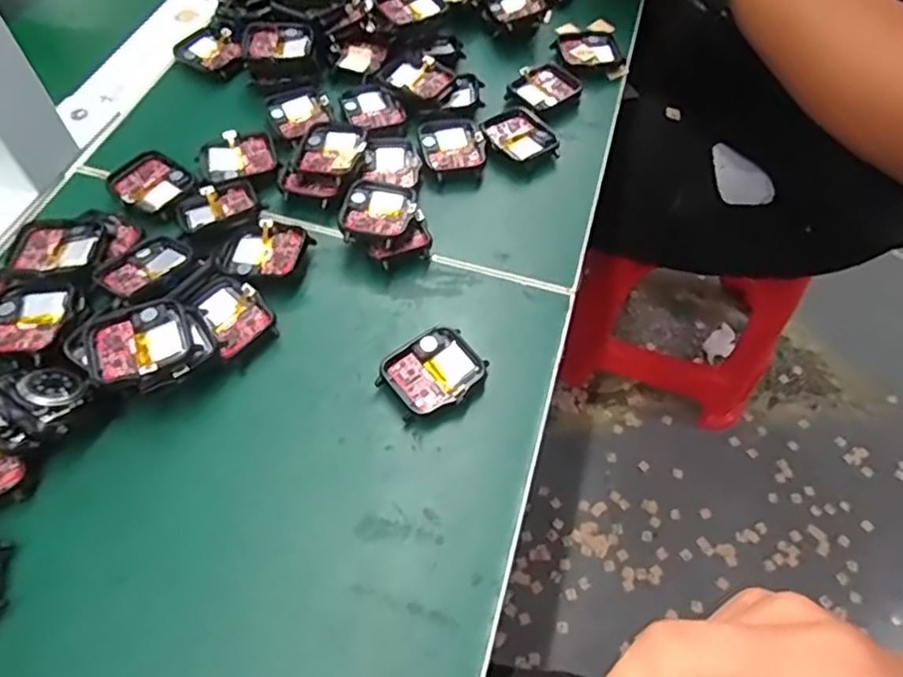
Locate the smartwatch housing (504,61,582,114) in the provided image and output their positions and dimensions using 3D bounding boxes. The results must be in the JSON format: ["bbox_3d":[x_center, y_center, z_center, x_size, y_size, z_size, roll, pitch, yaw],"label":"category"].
[{"bbox_3d":[0.062,-0.168,0.418,0.049,0.010,0.037,-33,65,-21],"label":"smartwatch housing"}]

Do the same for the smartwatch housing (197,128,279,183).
[{"bbox_3d":[-0.126,-0.108,0.369,0.044,0.007,0.035,-18,61,-14],"label":"smartwatch housing"}]

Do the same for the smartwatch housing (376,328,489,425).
[{"bbox_3d":[-0.009,0.018,0.300,0.046,0.012,0.038,-34,65,-21],"label":"smartwatch housing"}]

